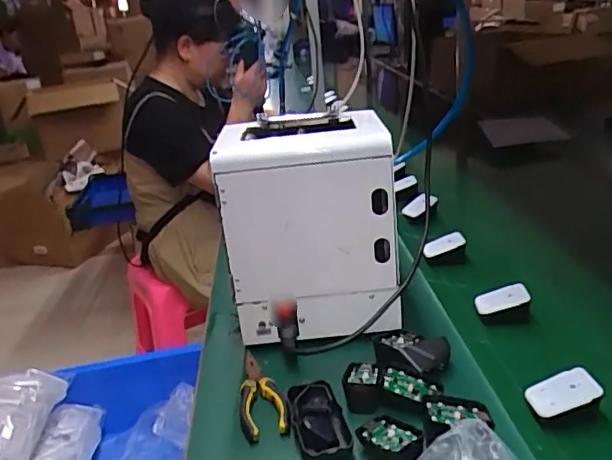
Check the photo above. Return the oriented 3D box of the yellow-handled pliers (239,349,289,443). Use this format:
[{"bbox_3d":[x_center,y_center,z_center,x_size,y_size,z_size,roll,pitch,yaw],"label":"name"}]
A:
[{"bbox_3d":[-0.053,0.186,0.656,0.051,0.016,0.143,-9,23,-5],"label":"yellow-handled pliers"}]

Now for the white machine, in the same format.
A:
[{"bbox_3d":[0.003,-0.007,0.748,0.210,0.257,0.168,-7,23,-1],"label":"white machine"}]

